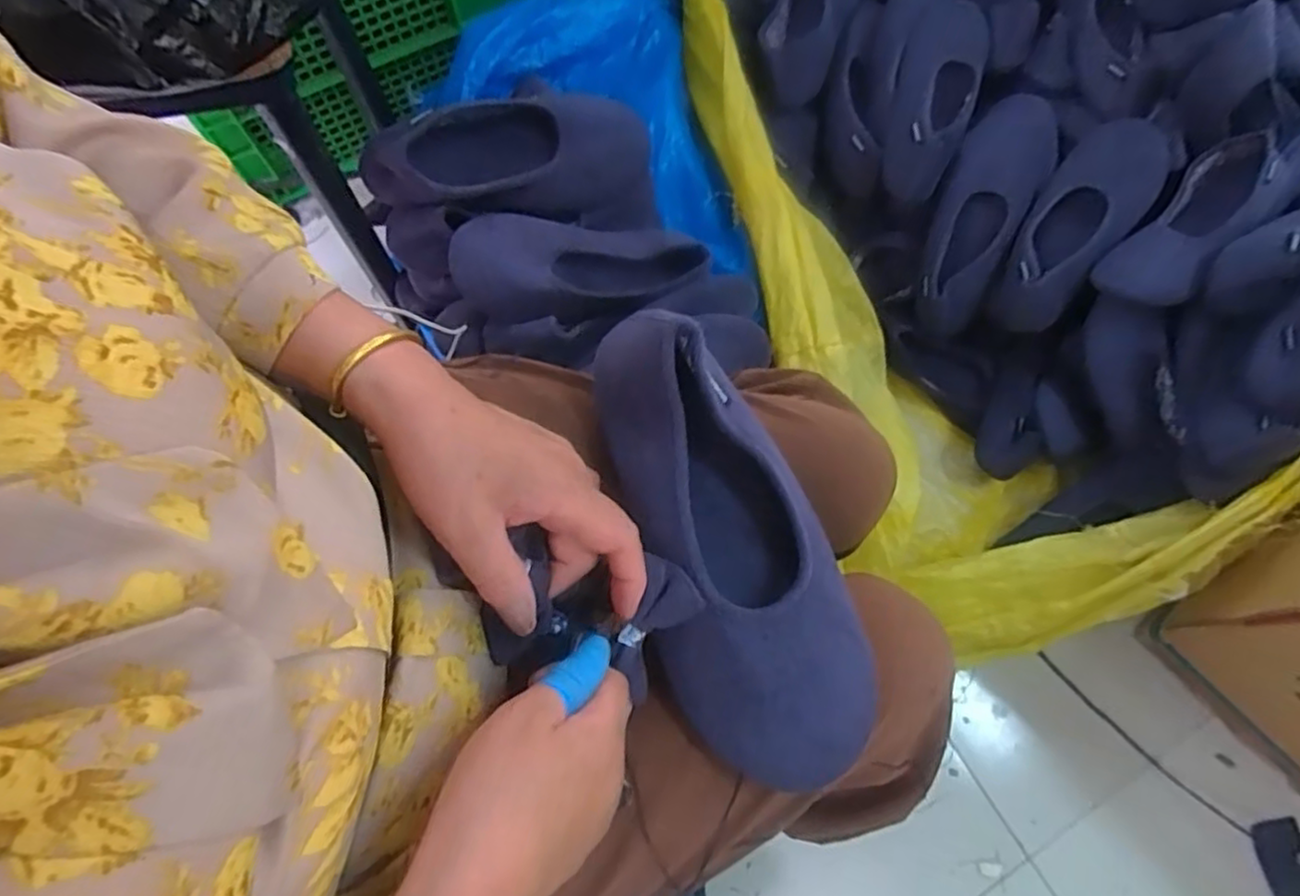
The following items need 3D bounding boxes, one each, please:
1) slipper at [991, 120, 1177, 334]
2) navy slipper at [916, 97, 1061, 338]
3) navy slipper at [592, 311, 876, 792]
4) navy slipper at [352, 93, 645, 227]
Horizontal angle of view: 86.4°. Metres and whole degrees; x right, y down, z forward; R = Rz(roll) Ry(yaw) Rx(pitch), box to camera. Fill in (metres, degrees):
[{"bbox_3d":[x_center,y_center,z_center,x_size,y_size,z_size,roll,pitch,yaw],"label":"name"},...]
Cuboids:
[{"bbox_3d":[0.495,-0.254,0.802,0.103,0.055,0.258,31,111,8],"label":"slipper"},{"bbox_3d":[0.398,-0.279,0.830,0.104,0.062,0.289,22,104,6],"label":"navy slipper"},{"bbox_3d":[0.042,0.044,0.354,0.099,0.066,0.240,-15,73,-6],"label":"navy slipper"},{"bbox_3d":[-0.125,-0.261,0.631,0.252,0.066,0.093,-12,72,-20],"label":"navy slipper"}]

